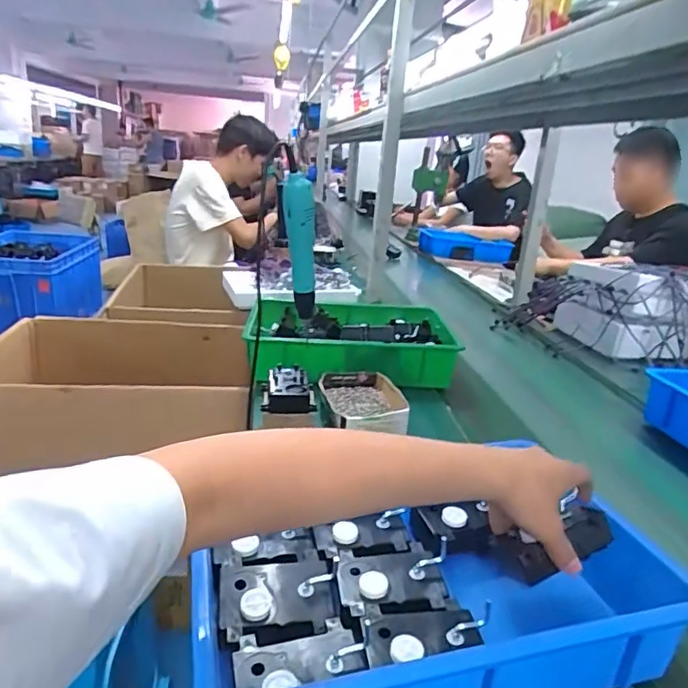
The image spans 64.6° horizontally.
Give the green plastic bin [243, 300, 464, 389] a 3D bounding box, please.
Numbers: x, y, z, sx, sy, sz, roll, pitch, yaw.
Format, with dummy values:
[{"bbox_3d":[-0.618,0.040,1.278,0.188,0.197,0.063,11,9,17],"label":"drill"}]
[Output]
[{"bbox_3d":[0.029,-0.004,1.149,0.431,0.095,0.305,3,20,-6],"label":"green plastic bin"}]

